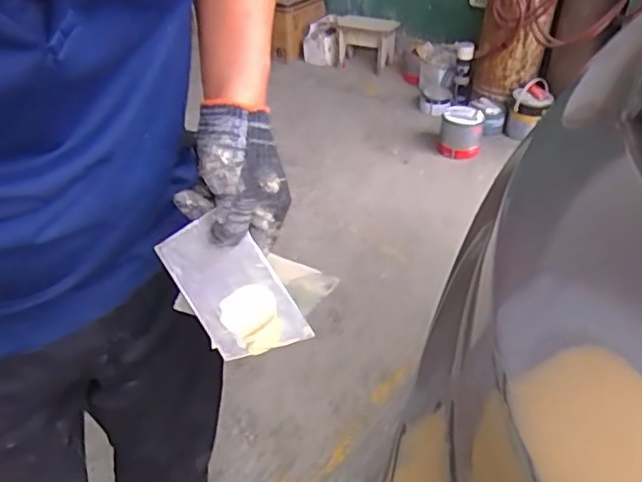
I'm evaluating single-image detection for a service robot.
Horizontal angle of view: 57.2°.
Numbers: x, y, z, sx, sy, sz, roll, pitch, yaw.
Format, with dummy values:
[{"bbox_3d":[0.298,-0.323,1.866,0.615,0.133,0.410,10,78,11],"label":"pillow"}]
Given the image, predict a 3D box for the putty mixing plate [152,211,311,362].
[{"bbox_3d":[-0.074,0.041,0.492,0.073,0.127,0.006,-32,1,0],"label":"putty mixing plate"}]

